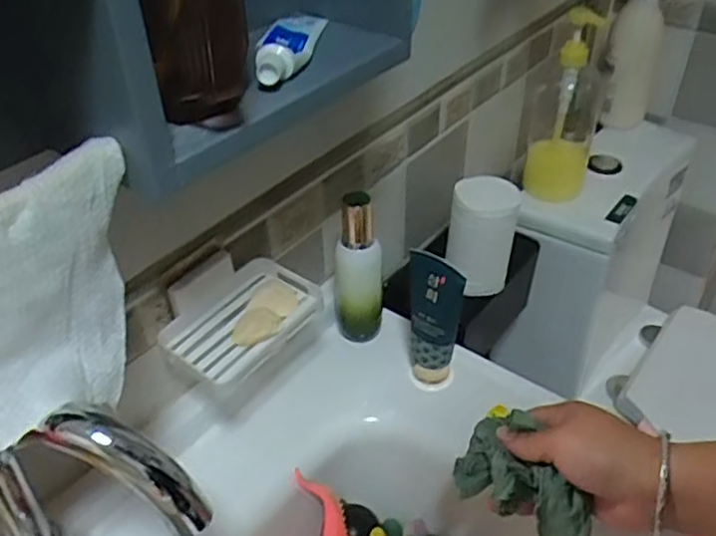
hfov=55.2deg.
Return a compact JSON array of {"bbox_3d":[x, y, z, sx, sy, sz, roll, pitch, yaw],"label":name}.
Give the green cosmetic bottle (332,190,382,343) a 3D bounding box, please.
[{"bbox_3d":[0.000,0.000,0.672,0.046,0.176,0.040,-5,40,-5],"label":"green cosmetic bottle"}]

